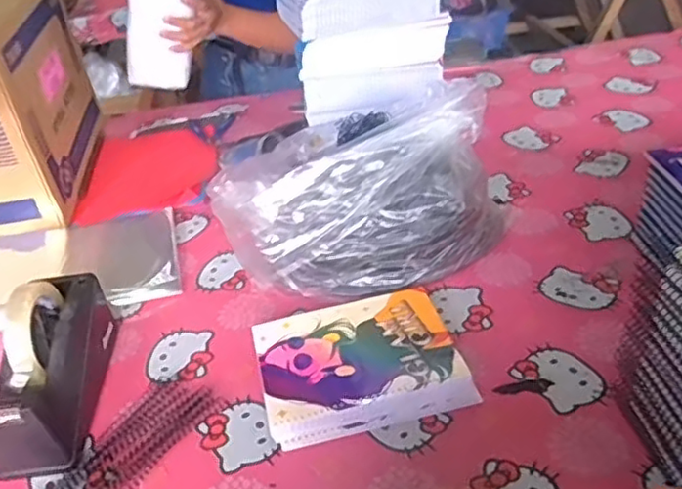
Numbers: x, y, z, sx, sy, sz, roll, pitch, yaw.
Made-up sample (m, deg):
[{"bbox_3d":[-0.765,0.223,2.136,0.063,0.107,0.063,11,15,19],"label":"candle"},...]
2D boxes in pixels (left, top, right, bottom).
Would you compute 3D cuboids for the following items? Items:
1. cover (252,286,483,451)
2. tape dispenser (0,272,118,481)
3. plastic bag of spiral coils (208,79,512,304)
[{"bbox_3d":[0.019,0.119,0.671,0.201,0.035,0.163,-13,34,-7],"label":"cover"},{"bbox_3d":[-0.289,0.116,0.651,0.066,0.123,0.203,-7,34,1],"label":"tape dispenser"},{"bbox_3d":[0.028,-0.066,0.805,0.335,0.176,0.204,-4,34,6],"label":"plastic bag of spiral coils"}]

